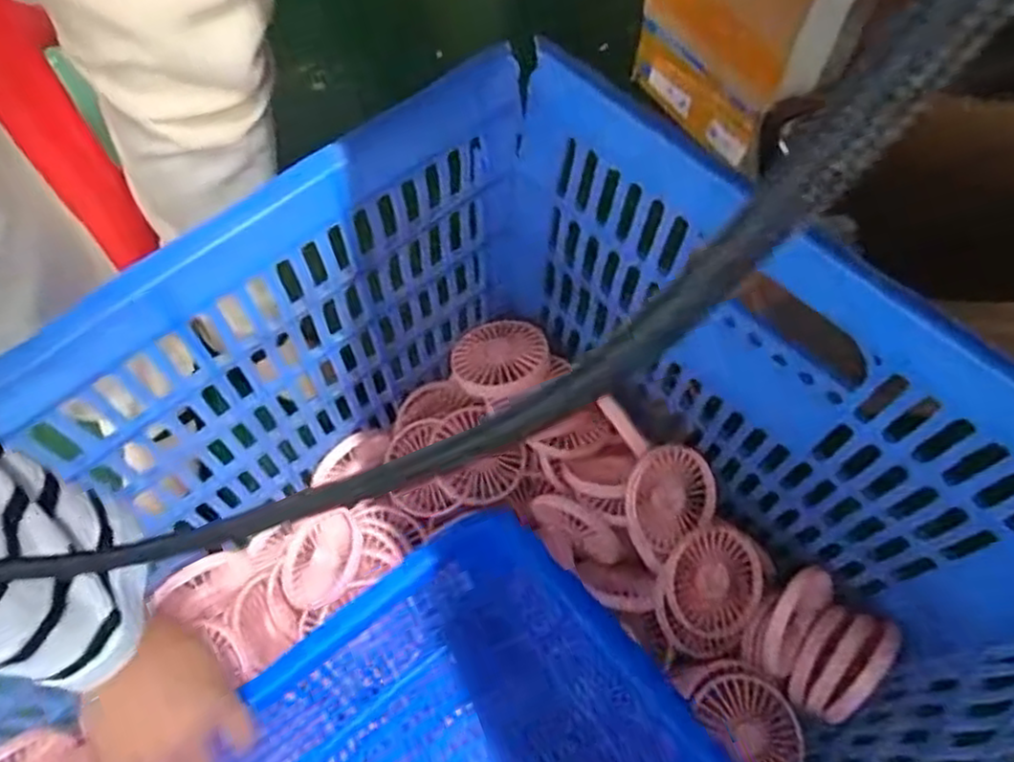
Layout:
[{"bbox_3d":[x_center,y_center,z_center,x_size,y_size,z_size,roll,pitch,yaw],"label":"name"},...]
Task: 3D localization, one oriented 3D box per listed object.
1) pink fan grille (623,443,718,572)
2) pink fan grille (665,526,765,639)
[{"bbox_3d":[0.134,0.099,0.580,0.088,0.017,0.084,-1,94,-19],"label":"pink fan grille"},{"bbox_3d":[0.175,0.170,0.578,0.088,0.019,0.086,2,81,-14],"label":"pink fan grille"}]

